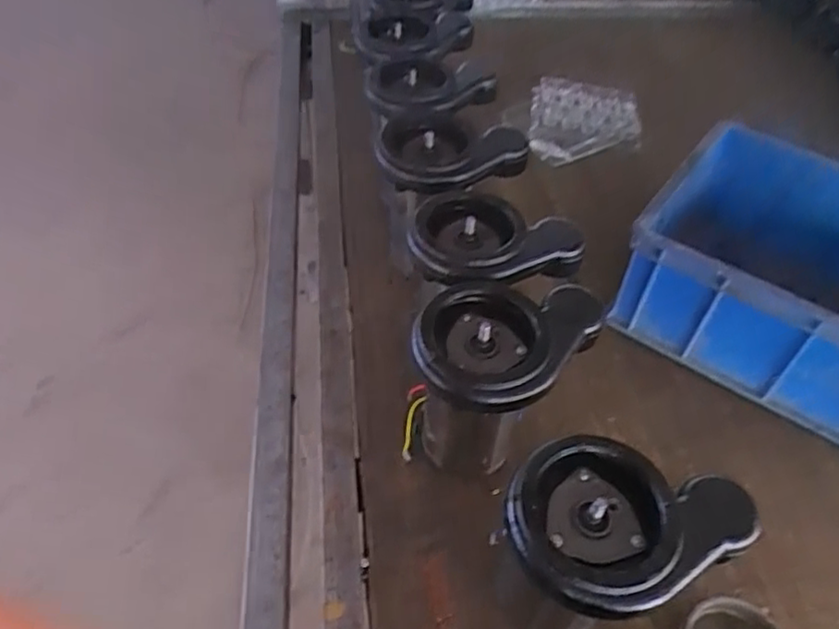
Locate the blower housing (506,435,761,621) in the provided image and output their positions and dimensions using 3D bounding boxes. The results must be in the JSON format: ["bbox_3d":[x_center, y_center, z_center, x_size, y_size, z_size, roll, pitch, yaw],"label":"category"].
[{"bbox_3d":[0.143,0.141,0.455,0.163,0.041,0.118,-14,51,-15],"label":"blower housing"}]

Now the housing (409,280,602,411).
[{"bbox_3d":[0.075,0.021,0.559,0.167,0.044,0.122,-28,56,-25],"label":"housing"}]

